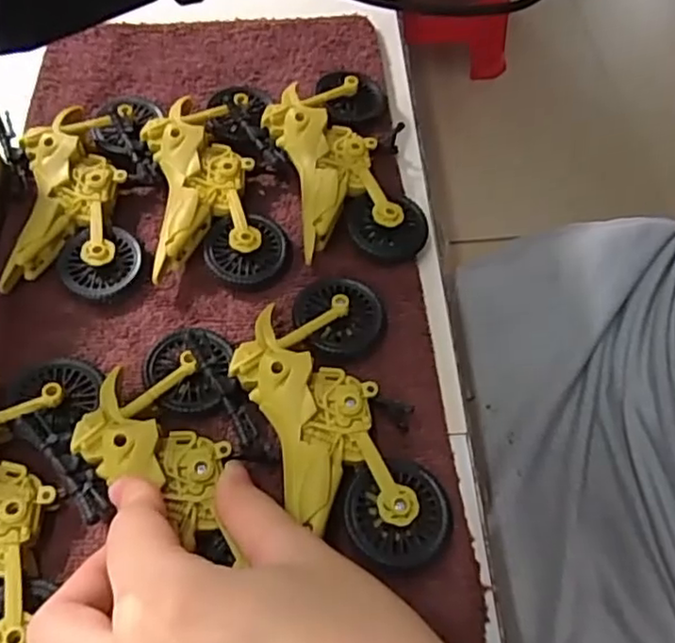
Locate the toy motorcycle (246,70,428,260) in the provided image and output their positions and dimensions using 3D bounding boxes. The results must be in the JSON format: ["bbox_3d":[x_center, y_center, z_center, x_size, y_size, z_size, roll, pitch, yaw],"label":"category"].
[{"bbox_3d":[-0.001,-0.080,0.305,0.071,0.024,0.113,-7,60,-3],"label":"toy motorcycle"}]

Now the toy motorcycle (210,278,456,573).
[{"bbox_3d":[-0.006,0.035,0.239,0.068,0.024,0.115,-14,60,-7],"label":"toy motorcycle"}]

